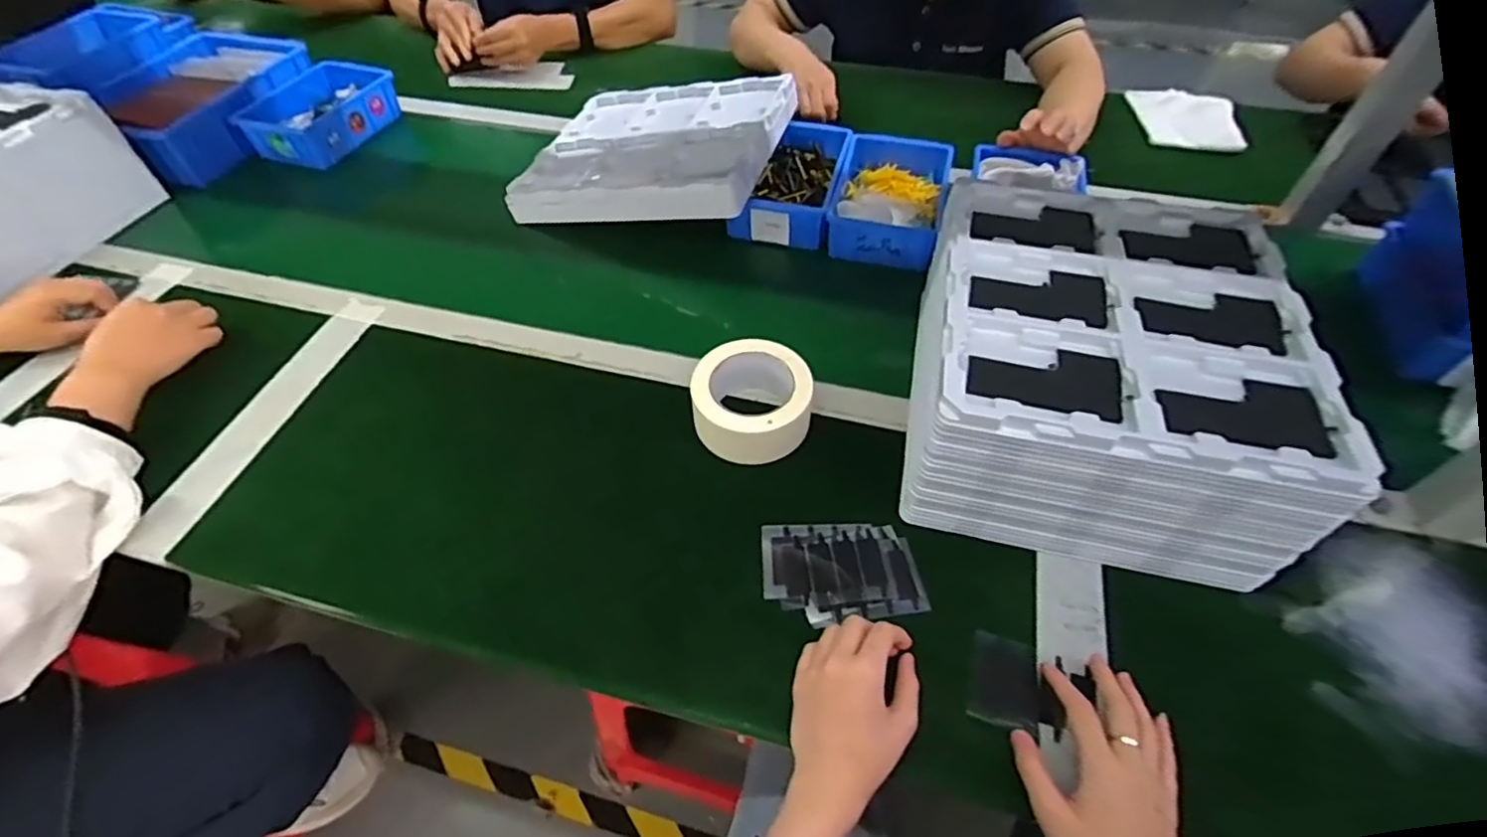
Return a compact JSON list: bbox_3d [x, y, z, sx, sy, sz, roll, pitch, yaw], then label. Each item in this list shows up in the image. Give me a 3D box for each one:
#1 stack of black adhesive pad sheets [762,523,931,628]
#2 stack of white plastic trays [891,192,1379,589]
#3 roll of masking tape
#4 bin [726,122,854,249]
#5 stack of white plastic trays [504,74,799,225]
[{"bbox_3d":[0.080,0.123,0.529,0.125,0.006,0.088,-2,51,-2],"label":"stack of black adhesive pad sheets"},{"bbox_3d":[0.306,-0.050,0.577,0.277,0.149,0.317,10,52,8],"label":"stack of white plastic trays"},{"bbox_3d":[0.008,-0.018,0.607,0.108,0.057,0.104,0,51,0],"label":"roll of masking tape"},{"bbox_3d":[0.065,-0.307,0.831,0.125,0.060,0.195,12,52,10],"label":"bin"},{"bbox_3d":[-0.113,-0.353,0.839,0.316,0.046,0.285,5,53,22],"label":"stack of white plastic trays"}]

